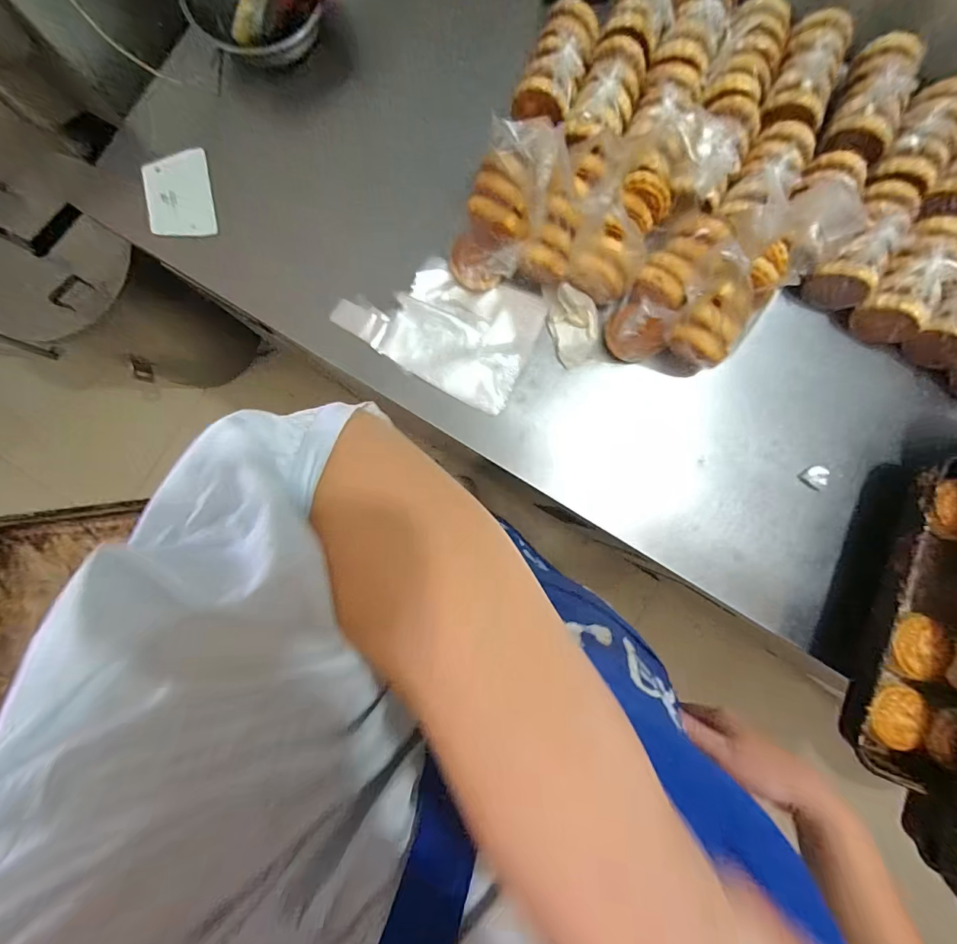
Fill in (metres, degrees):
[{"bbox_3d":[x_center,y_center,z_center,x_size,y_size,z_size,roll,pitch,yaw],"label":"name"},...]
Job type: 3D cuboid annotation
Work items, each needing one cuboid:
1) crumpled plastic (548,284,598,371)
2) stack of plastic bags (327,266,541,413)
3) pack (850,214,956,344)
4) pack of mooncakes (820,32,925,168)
[{"bbox_3d":[0.133,-0.203,0.595,0.067,0.028,0.100,6,86,1],"label":"crumpled plastic"},{"bbox_3d":[-0.058,-0.213,0.597,0.267,0.024,0.170,23,86,2],"label":"stack of plastic bags"},{"bbox_3d":[0.574,-0.265,0.569,0.079,0.066,0.159,25,86,2],"label":"pack"},{"bbox_3d":[0.540,-0.506,0.575,0.068,0.065,0.161,20,86,2],"label":"pack of mooncakes"}]

